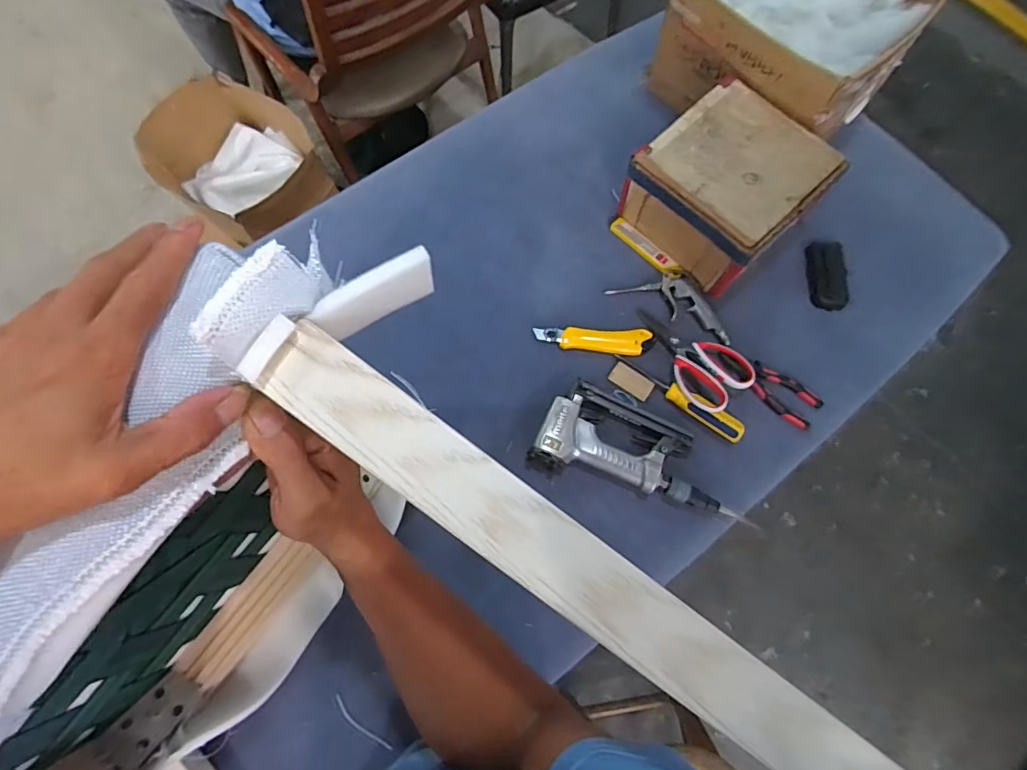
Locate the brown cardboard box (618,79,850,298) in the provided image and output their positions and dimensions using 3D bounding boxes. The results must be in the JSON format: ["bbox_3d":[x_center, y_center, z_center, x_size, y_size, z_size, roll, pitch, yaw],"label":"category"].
[{"bbox_3d":[0.316,-0.291,0.767,0.227,0.134,0.216,-40,76,-13],"label":"brown cardboard box"}]

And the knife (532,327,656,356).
[{"bbox_3d":[0.120,-0.066,0.750,0.172,0.019,0.042,2,72,0],"label":"knife"}]

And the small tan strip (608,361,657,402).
[{"bbox_3d":[0.171,-0.005,0.738,0.062,0.008,0.035,35,75,11],"label":"small tan strip"}]

